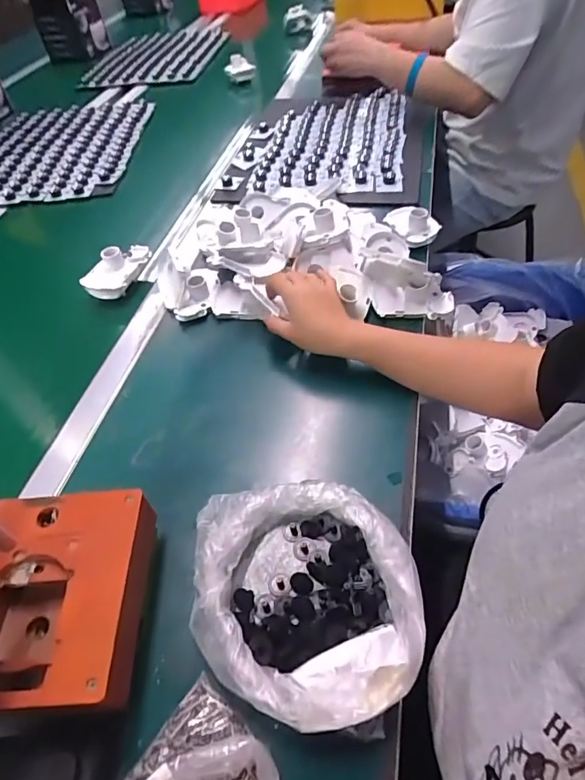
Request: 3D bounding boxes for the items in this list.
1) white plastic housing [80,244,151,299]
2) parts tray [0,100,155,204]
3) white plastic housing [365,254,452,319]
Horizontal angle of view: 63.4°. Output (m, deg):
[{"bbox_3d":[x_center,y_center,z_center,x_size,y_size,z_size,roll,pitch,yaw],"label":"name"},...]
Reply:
[{"bbox_3d":[-0.256,-0.183,0.695,0.060,0.048,0.105,21,55,23],"label":"white plastic housing"},{"bbox_3d":[-0.528,-0.538,1.058,0.360,0.034,0.452,-2,49,5],"label":"parts tray"},{"bbox_3d":[0.146,-0.138,0.603,0.118,0.064,0.063,6,50,12],"label":"white plastic housing"}]

